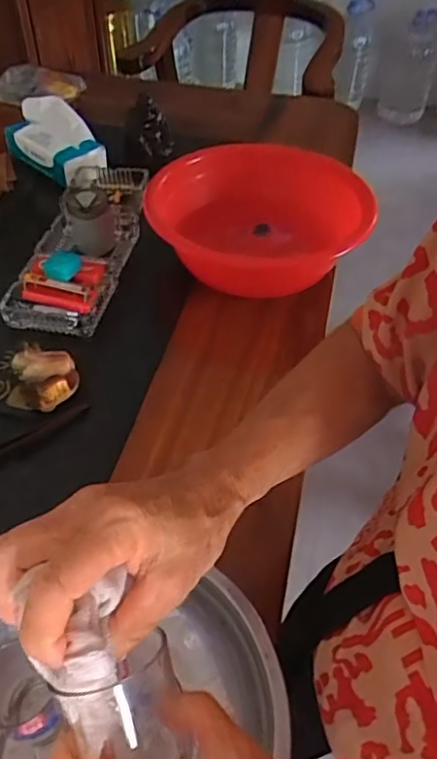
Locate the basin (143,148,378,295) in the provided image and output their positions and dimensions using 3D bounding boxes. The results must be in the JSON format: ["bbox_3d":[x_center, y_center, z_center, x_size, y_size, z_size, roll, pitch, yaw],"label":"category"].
[{"bbox_3d":[0.056,-0.211,0.799,0.286,0.104,0.286,1,47,-1],"label":"basin"}]

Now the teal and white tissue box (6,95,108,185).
[{"bbox_3d":[-0.281,-0.412,0.978,0.113,0.086,0.161,-28,54,-25],"label":"teal and white tissue box"}]

